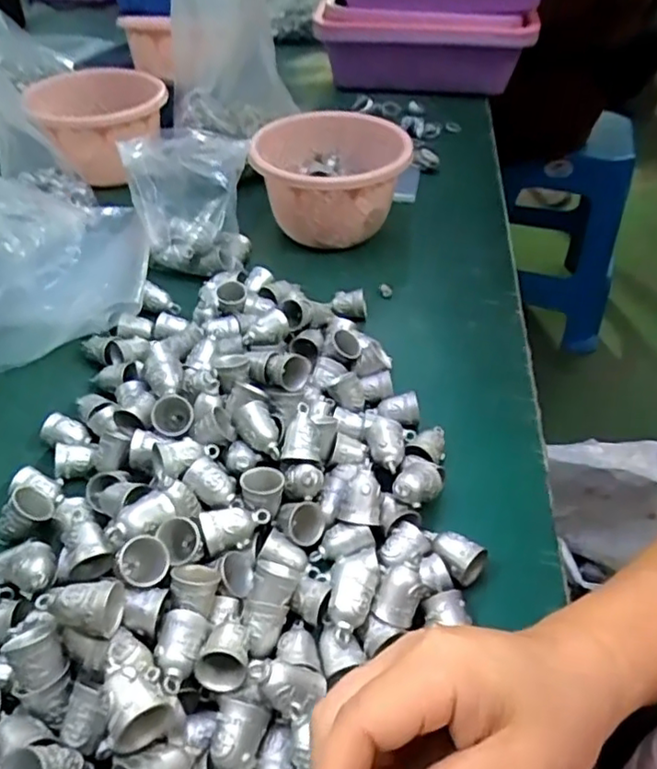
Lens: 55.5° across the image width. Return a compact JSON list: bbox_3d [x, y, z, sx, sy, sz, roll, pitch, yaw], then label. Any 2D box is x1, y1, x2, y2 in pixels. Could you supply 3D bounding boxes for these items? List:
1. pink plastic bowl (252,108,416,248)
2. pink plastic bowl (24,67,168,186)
[{"bbox_3d":[-0.001,-0.198,0.595,0.139,0.084,0.148,0,45,0],"label":"pink plastic bowl"},{"bbox_3d":[-0.252,-0.297,0.712,0.136,0.071,0.135,-6,45,-6],"label":"pink plastic bowl"}]

